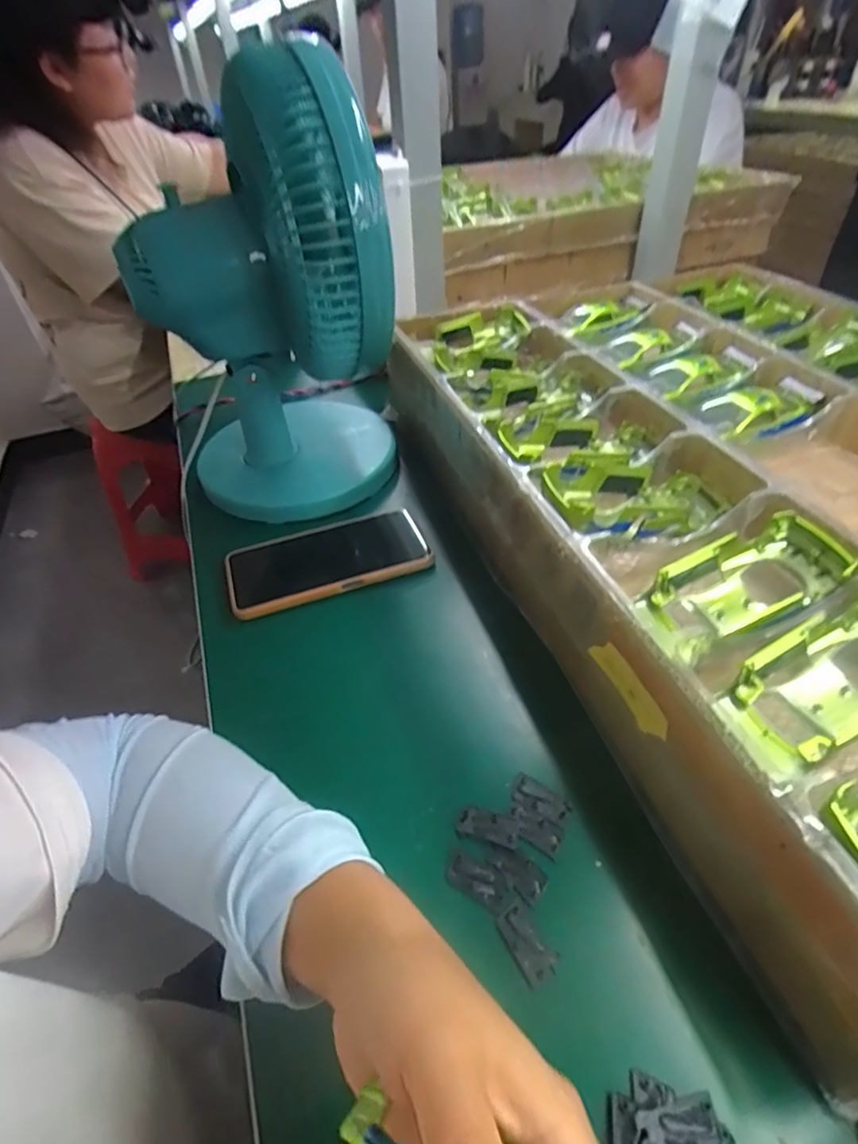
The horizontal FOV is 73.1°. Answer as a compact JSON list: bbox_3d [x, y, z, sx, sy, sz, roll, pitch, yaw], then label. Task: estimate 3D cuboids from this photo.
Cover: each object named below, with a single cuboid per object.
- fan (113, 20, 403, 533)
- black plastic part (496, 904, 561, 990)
[{"bbox_3d":[-0.136,-0.213,0.486,0.192,0.302,0.183,-18,44,-15],"label":"fan"},{"bbox_3d":[0.048,0.180,0.280,0.018,0.005,0.033,-23,46,-19],"label":"black plastic part"}]

